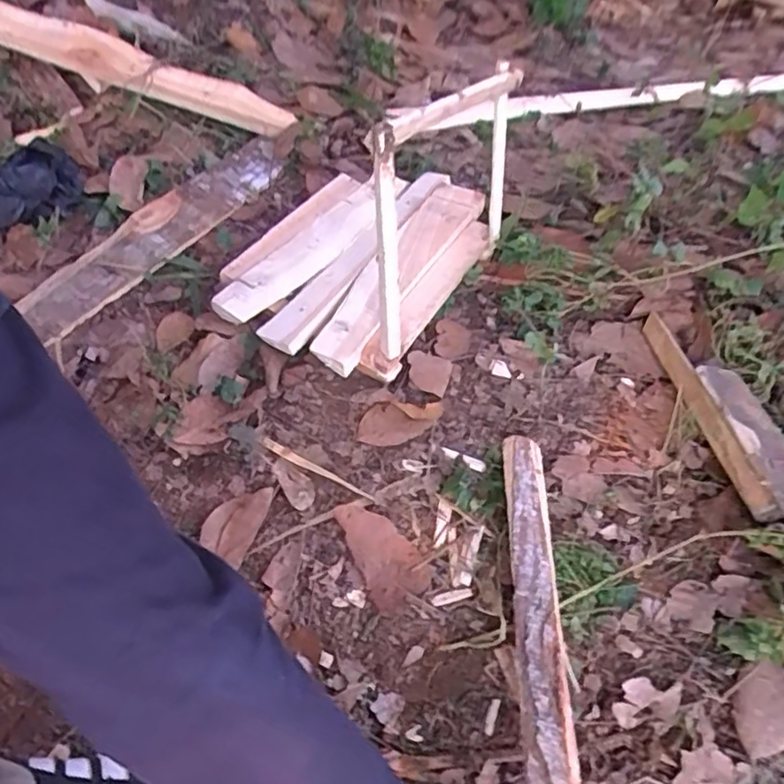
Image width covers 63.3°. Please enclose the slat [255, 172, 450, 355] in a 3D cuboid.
[{"bbox_3d":[-0.036,-0.187,0.842,0.061,0.019,0.378,28,56,19],"label":"slat"}]

